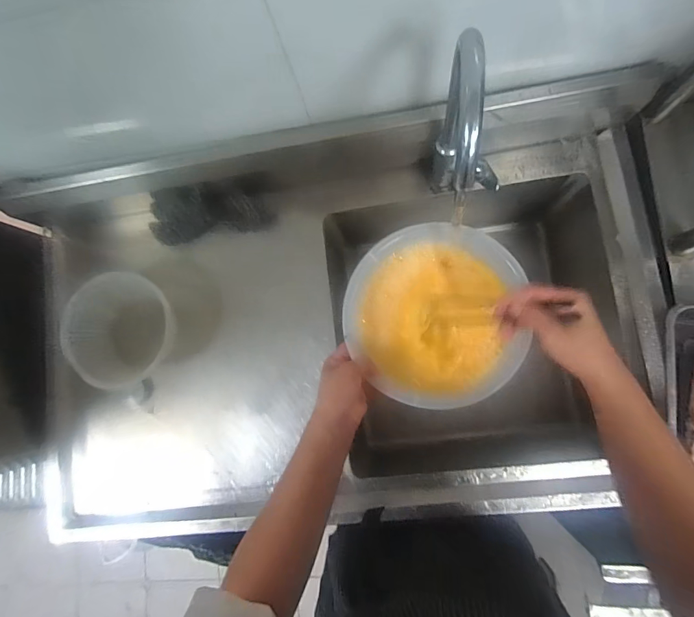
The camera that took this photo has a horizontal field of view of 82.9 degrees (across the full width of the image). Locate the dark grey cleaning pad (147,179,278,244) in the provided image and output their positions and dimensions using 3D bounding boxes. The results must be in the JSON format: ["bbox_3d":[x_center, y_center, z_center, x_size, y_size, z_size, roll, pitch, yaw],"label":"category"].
[{"bbox_3d":[-0.276,-0.193,0.788,0.249,0.059,0.100,-9,83,6],"label":"dark grey cleaning pad"}]

